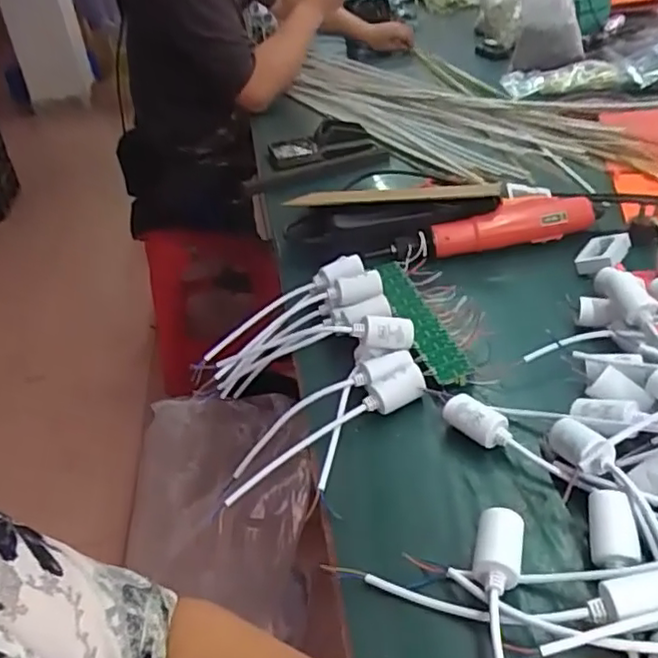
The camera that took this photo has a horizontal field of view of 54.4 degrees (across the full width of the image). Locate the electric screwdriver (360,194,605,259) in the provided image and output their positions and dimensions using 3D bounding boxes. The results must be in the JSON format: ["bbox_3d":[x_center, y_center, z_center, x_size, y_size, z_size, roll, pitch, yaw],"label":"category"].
[{"bbox_3d":[0.186,-0.118,0.755,0.282,0.045,0.051,-7,36,0],"label":"electric screwdriver"}]

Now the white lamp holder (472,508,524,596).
[{"bbox_3d":[0.107,0.143,0.405,0.028,0.027,0.055,6,38,18],"label":"white lamp holder"}]

